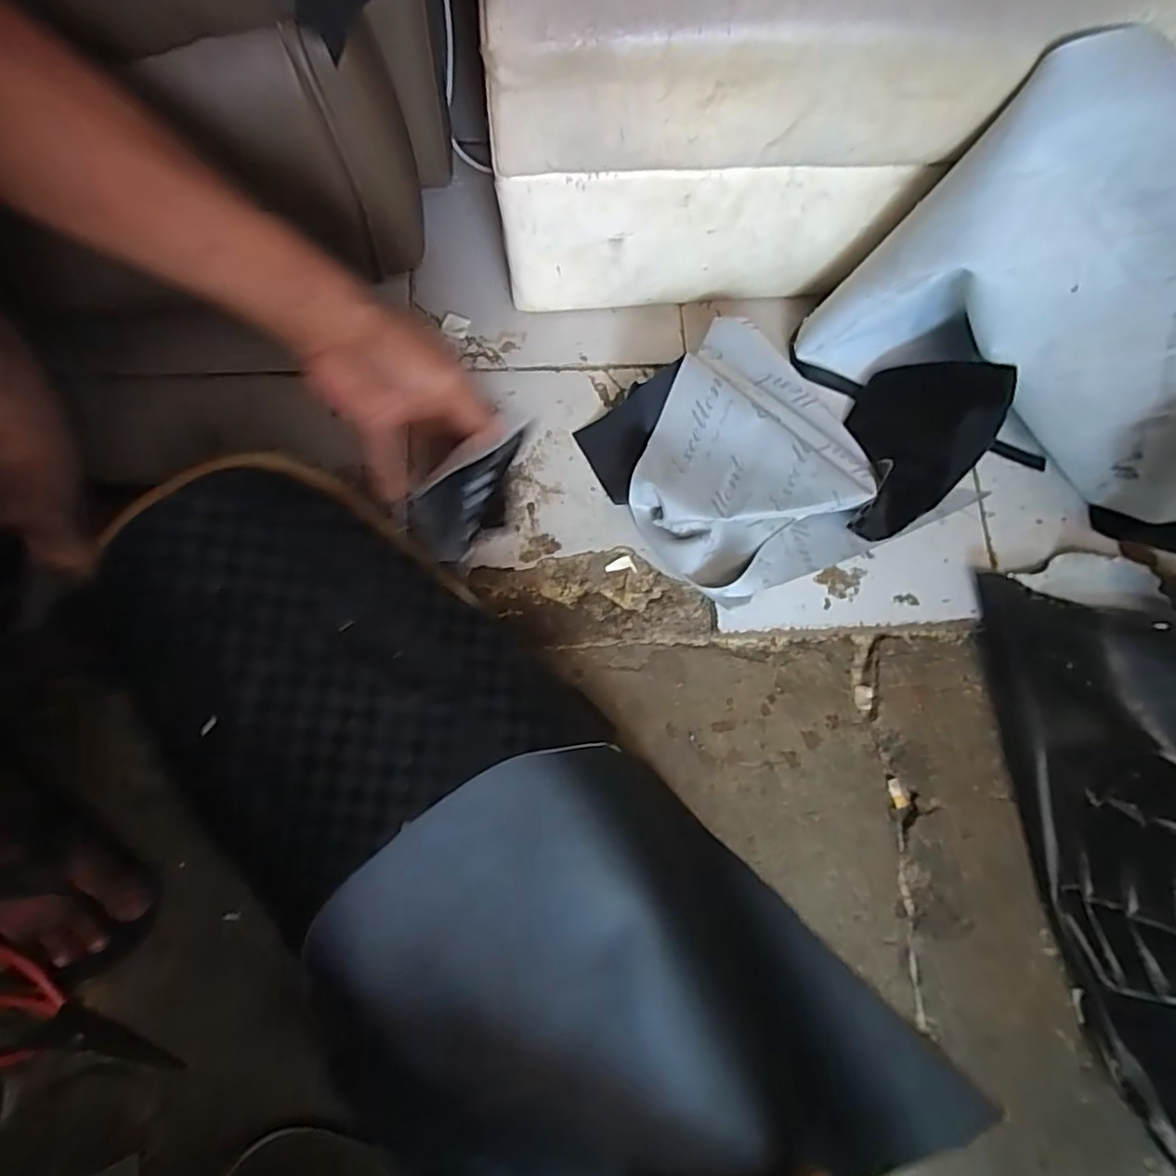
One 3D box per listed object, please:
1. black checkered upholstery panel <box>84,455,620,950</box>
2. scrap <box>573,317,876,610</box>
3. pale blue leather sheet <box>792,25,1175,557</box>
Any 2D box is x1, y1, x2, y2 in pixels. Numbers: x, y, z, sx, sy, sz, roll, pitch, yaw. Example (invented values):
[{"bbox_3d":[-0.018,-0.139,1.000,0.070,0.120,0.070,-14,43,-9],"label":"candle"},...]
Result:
[{"bbox_3d":[-0.176,0.060,0.411,0.289,0.089,0.220,44,80,8],"label":"black checkered upholstery panel"},{"bbox_3d":[0.148,-0.118,0.613,0.224,0.061,0.256,-32,79,-8],"label":"scrap"},{"bbox_3d":[0.429,-0.217,0.533,0.385,0.267,0.167,41,79,8],"label":"pale blue leather sheet"}]

